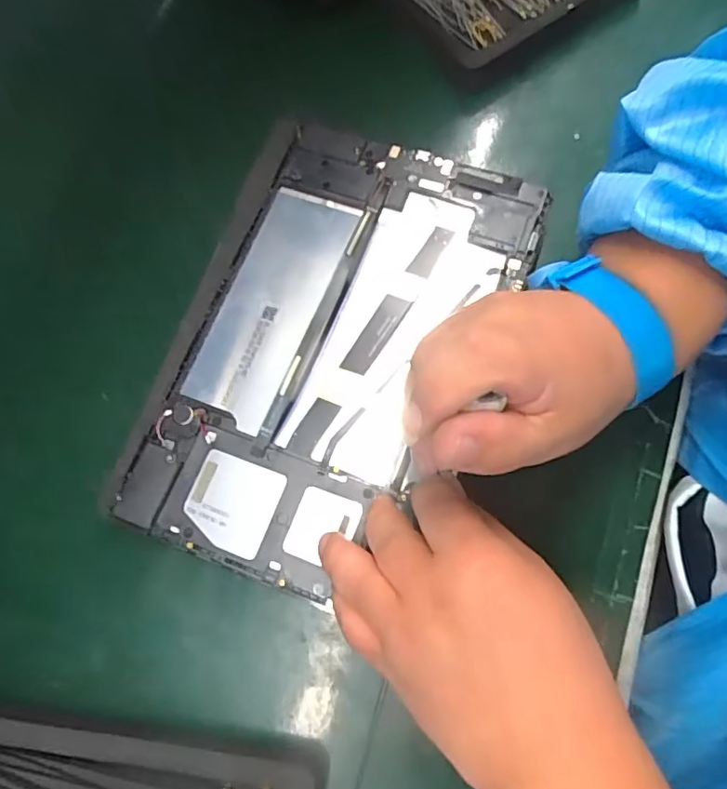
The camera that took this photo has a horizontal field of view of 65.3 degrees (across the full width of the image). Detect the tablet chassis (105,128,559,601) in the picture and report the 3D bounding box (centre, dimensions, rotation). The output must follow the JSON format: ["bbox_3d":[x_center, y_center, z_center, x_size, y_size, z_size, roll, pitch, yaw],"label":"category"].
[{"bbox_3d":[-0.018,-0.029,0.289,0.155,0.017,0.234,20,74,7],"label":"tablet chassis"}]

